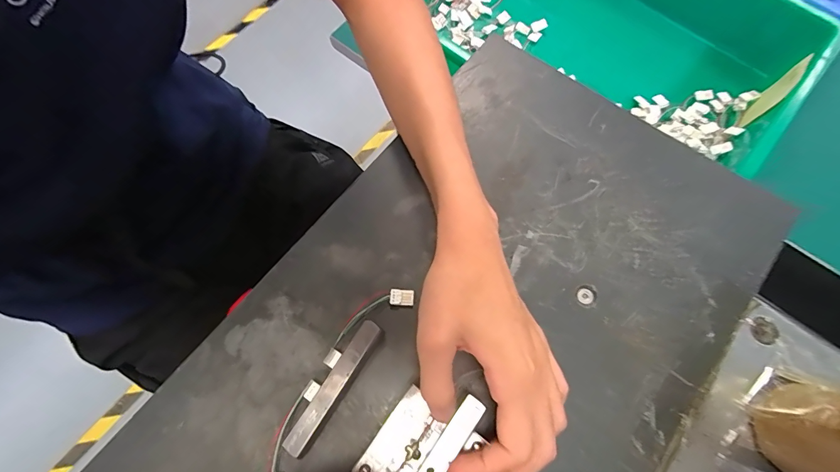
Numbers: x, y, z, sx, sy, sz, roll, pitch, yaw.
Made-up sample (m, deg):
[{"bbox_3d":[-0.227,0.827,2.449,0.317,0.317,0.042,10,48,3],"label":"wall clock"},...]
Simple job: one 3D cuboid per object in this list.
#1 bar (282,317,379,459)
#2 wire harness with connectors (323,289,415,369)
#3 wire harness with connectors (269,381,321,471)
[{"bbox_3d":[-0.059,0.103,0.265,0.015,0.017,0.096,32,76,12],"label":"bar"},{"bbox_3d":[-0.040,0.062,0.282,0.078,0.009,0.024,-37,74,-9],"label":"wire harness with connectors"},{"bbox_3d":[-0.088,0.137,0.259,0.026,0.010,0.073,6,72,4],"label":"wire harness with connectors"}]

